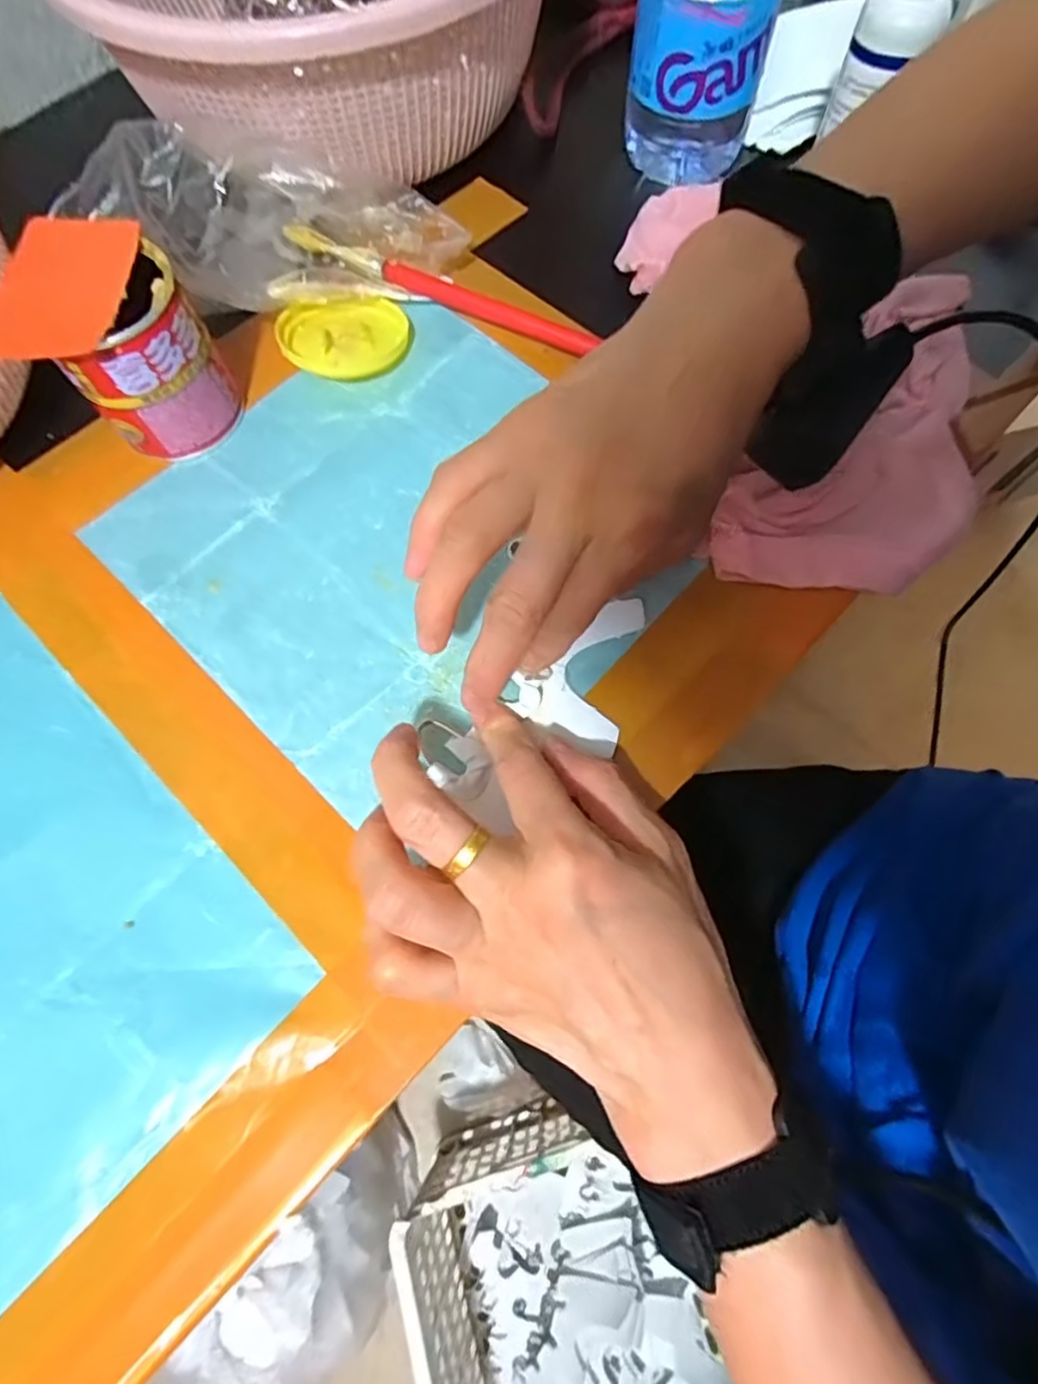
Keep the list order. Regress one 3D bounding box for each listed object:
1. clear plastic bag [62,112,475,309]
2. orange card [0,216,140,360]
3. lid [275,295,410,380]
[{"bbox_3d":[-0.123,-0.240,0.331,0.184,0.050,0.074,-2,69,-16],"label":"clear plastic bag"},{"bbox_3d":[-0.191,-0.171,0.267,0.048,0.005,0.079,1,69,-7],"label":"orange card"},{"bbox_3d":[-0.091,-0.186,0.335,0.065,0.017,0.054,-11,70,-3],"label":"lid"}]

